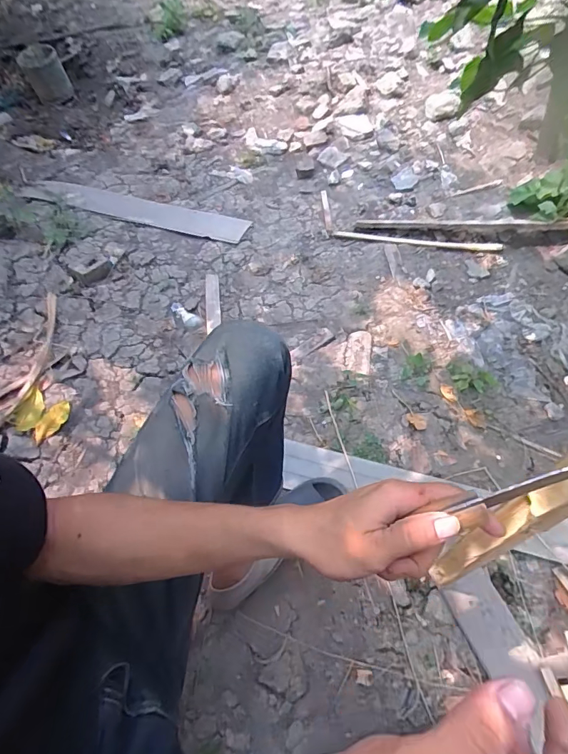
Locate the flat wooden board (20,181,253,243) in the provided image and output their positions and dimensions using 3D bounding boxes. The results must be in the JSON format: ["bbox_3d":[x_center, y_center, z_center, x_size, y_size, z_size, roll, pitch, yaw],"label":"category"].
[{"bbox_3d":[-0.521,-0.583,1.488,0.833,0.019,0.119,16,57,11],"label":"flat wooden board"}]

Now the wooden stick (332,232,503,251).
[{"bbox_3d":[0.412,-0.431,1.365,0.511,0.009,0.026,8,55,9],"label":"wooden stick"}]

